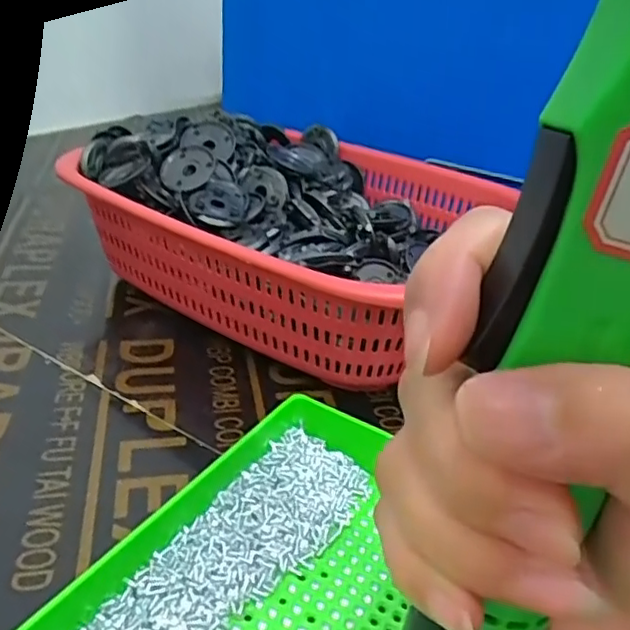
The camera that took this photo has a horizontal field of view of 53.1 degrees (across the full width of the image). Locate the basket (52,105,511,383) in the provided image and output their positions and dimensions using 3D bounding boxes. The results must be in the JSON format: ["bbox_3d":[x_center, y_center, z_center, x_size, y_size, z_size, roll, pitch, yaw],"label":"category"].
[{"bbox_3d":[-0.017,-0.059,0.490,0.304,0.110,0.244,21,33,26],"label":"basket"}]

